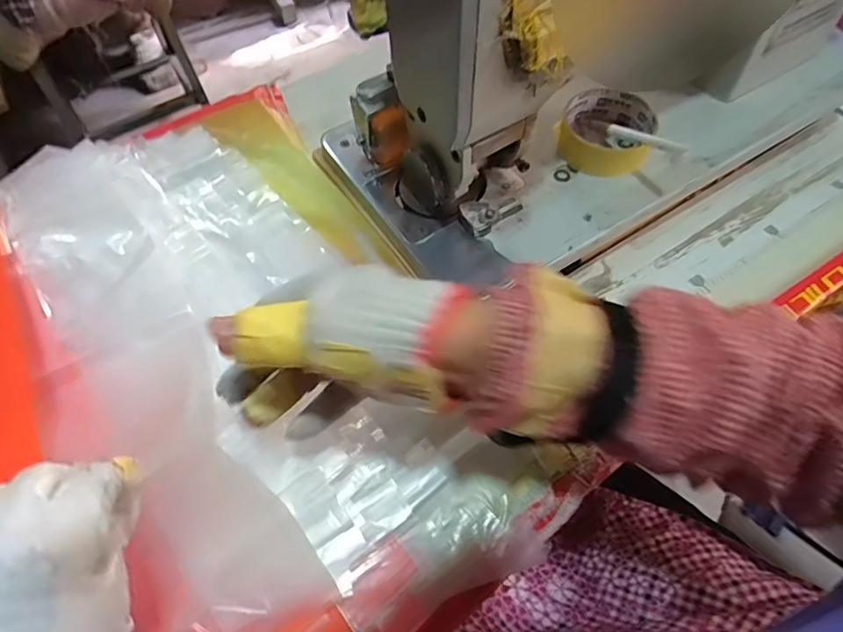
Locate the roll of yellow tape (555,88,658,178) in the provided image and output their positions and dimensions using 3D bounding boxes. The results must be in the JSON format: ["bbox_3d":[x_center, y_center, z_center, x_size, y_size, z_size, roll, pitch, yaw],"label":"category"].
[{"bbox_3d":[0.165,-0.163,0.473,0.077,0.039,0.078,0,60,0],"label":"roll of yellow tape"}]

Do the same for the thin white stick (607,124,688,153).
[{"bbox_3d":[0.184,-0.148,0.437,0.007,0.011,0.081,-29,41,-15],"label":"thin white stick"}]

